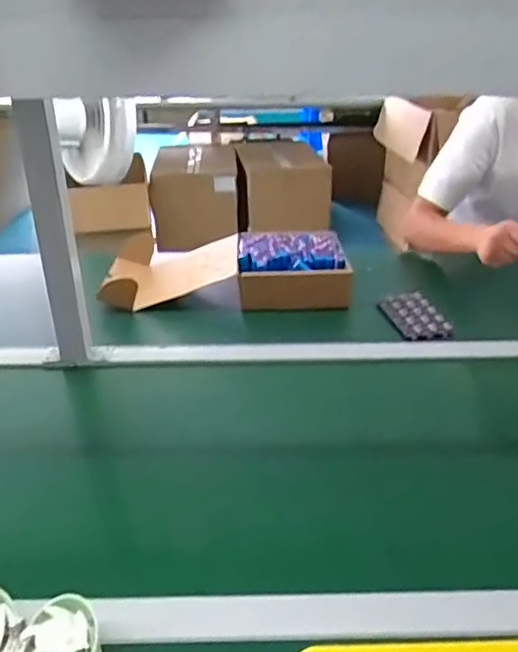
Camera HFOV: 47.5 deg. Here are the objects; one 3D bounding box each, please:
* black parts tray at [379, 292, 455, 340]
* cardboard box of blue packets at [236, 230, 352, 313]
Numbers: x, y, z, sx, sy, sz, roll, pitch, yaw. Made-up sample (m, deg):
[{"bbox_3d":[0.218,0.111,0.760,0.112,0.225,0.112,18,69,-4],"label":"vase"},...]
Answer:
[{"bbox_3d":[0.264,-0.018,1.001,0.087,0.024,0.136,-7,30,-10],"label":"black parts tray"},{"bbox_3d":[0.062,-0.100,1.080,0.196,0.081,0.186,0,30,1],"label":"cardboard box of blue packets"}]

